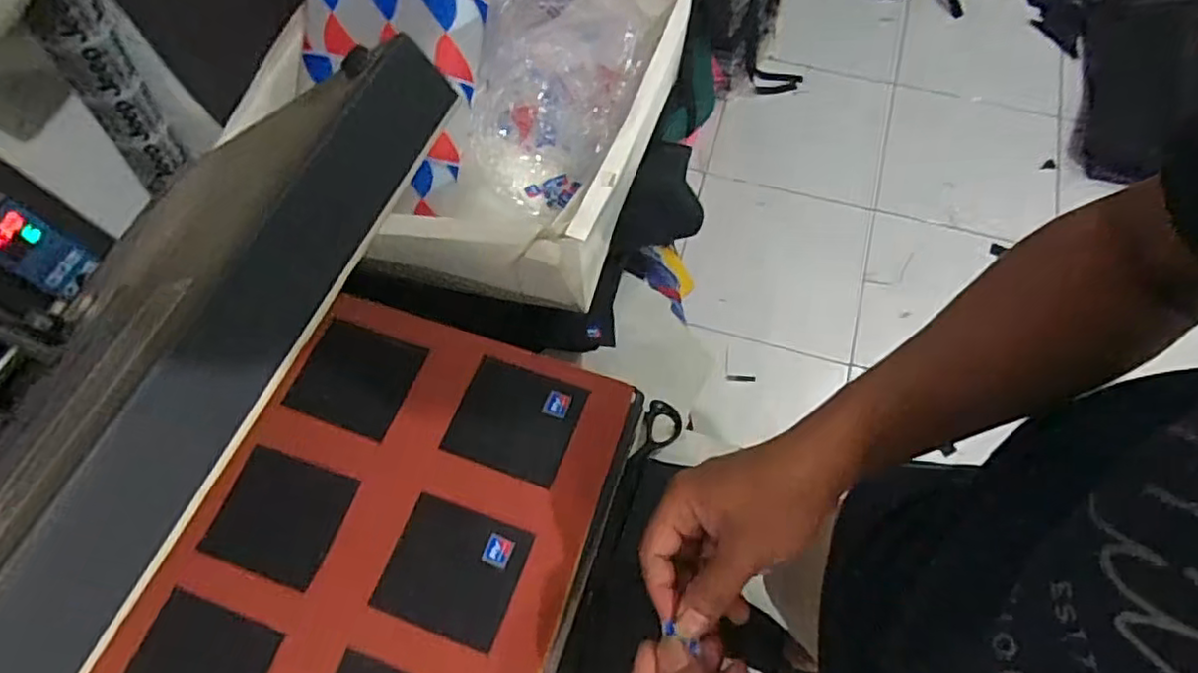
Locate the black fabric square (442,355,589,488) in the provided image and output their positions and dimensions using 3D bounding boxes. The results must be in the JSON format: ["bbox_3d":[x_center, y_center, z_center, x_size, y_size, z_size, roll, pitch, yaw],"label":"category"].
[{"bbox_3d":[-0.069,0.069,0.546,0.097,0.006,0.090,20,68,10],"label":"black fabric square"}]

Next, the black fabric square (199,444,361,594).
[{"bbox_3d":[-0.248,0.140,0.509,0.090,0.009,0.088,20,72,2],"label":"black fabric square"}]

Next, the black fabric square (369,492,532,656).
[{"bbox_3d":[-0.111,0.178,0.499,0.097,0.005,0.089,18,67,9],"label":"black fabric square"}]

